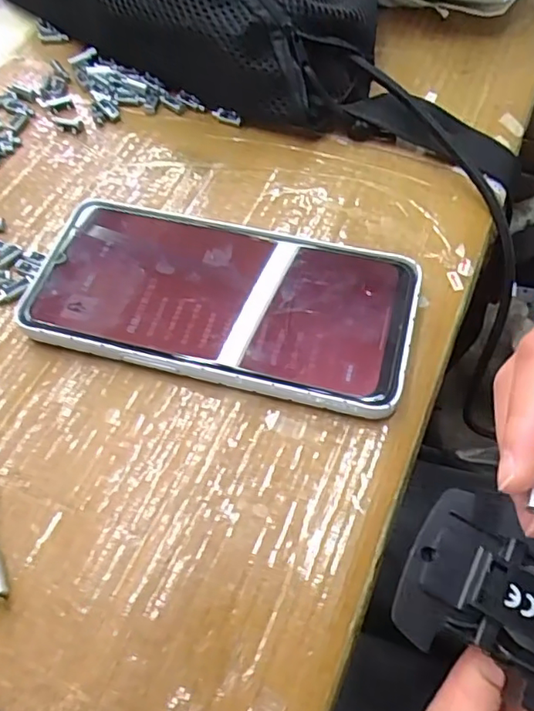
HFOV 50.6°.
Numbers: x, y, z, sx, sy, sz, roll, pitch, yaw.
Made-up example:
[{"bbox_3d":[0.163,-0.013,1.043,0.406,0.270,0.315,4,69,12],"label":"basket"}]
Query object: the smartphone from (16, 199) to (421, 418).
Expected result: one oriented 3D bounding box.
[{"bbox_3d":[-0.020,-0.027,0.252,0.164,0.012,0.087,13,61,9],"label":"smartphone"}]

